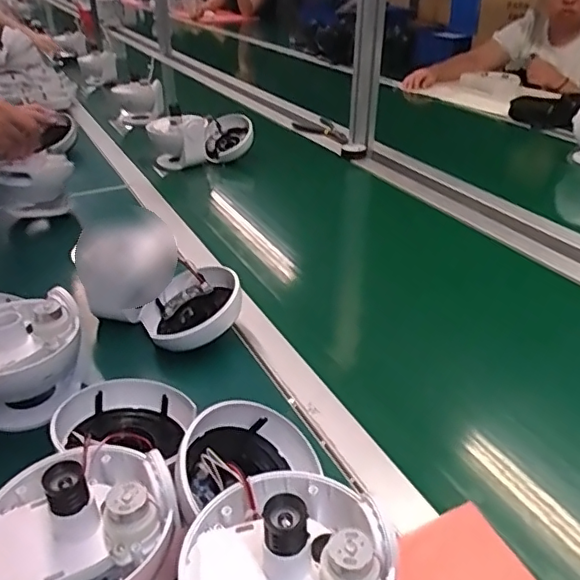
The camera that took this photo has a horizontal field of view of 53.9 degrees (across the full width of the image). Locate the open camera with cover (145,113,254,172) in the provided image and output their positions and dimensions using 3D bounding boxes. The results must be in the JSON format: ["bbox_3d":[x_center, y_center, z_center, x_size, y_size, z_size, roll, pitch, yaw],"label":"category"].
[{"bbox_3d":[-0.179,-0.304,1.140,0.201,0.094,0.099,-12,32,-18],"label":"open camera with cover"}]

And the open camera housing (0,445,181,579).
[{"bbox_3d":[-0.137,0.157,0.371,0.112,0.107,0.107,-1,30,1],"label":"open camera housing"}]

